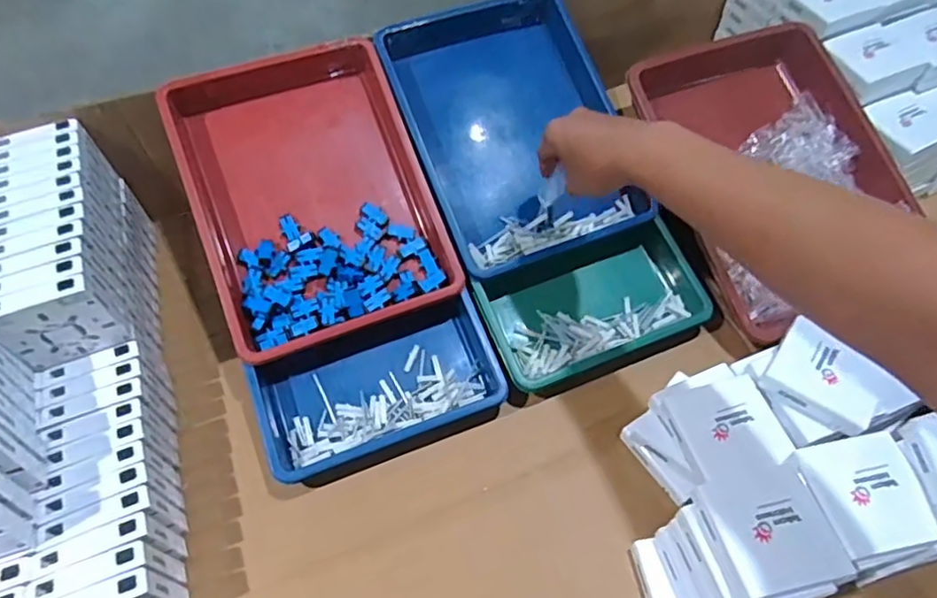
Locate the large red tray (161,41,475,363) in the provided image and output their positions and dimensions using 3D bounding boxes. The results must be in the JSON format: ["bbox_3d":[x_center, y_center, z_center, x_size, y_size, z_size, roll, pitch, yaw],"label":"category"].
[{"bbox_3d":[-0.170,-0.115,0.647,0.238,0.056,0.320,-19,82,-13],"label":"large red tray"}]

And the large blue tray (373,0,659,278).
[{"bbox_3d":[0.049,-0.201,0.689,0.232,0.069,0.319,-22,79,-8],"label":"large blue tray"}]

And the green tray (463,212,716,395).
[{"bbox_3d":[0.131,0.001,0.655,0.236,0.051,0.149,-21,57,-14],"label":"green tray"}]

